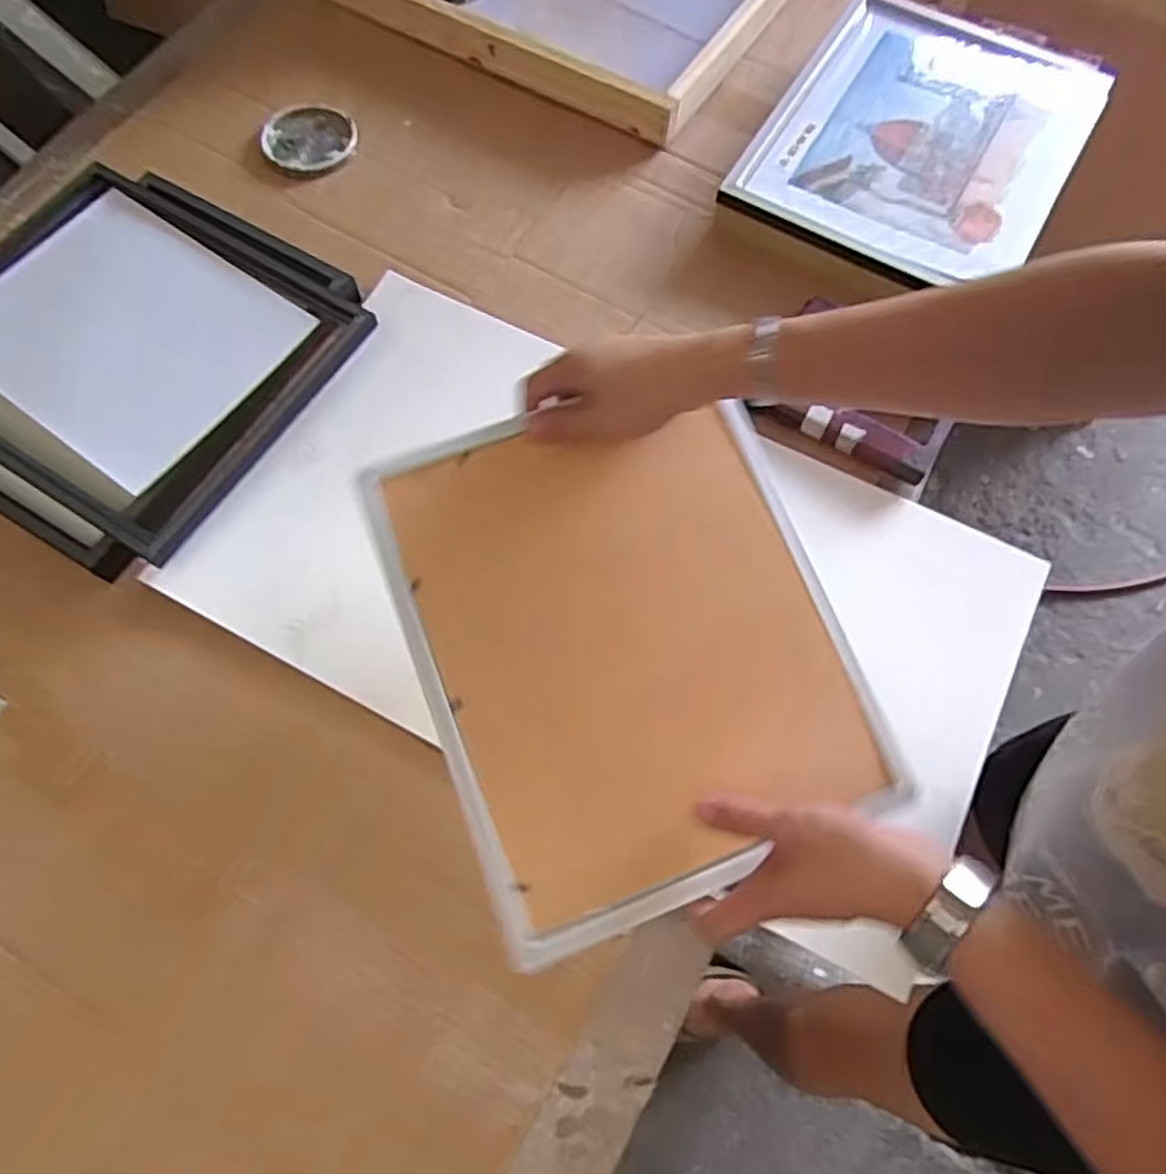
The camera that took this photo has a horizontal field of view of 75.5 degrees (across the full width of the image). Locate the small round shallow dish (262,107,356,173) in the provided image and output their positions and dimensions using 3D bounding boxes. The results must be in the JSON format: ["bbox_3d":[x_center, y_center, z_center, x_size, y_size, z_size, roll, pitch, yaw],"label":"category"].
[{"bbox_3d":[-0.276,-0.454,0.762,0.091,0.009,0.083,0,69,0],"label":"small round shallow dish"}]

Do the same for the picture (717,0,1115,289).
[{"bbox_3d":[0.335,-0.442,0.731,0.267,0.028,0.381,30,72,9],"label":"picture"}]

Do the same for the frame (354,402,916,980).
[{"bbox_3d":[0.027,0.030,0.491,0.261,0.033,0.321,-21,80,-7],"label":"frame"}]

